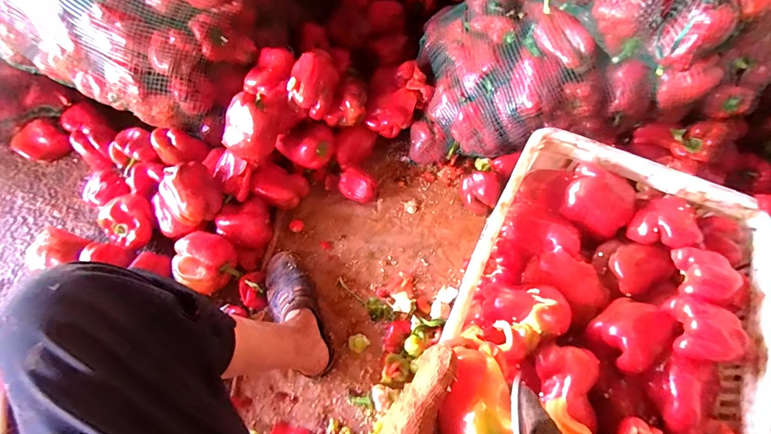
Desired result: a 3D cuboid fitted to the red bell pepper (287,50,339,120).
[{"bbox_3d":[-0.134,-0.249,0.723,0.082,0.069,0.094,5,65,3],"label":"red bell pepper"}]

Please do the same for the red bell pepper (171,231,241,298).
[{"bbox_3d":[-0.353,0.084,0.741,0.096,0.092,0.104,0,65,0],"label":"red bell pepper"}]

